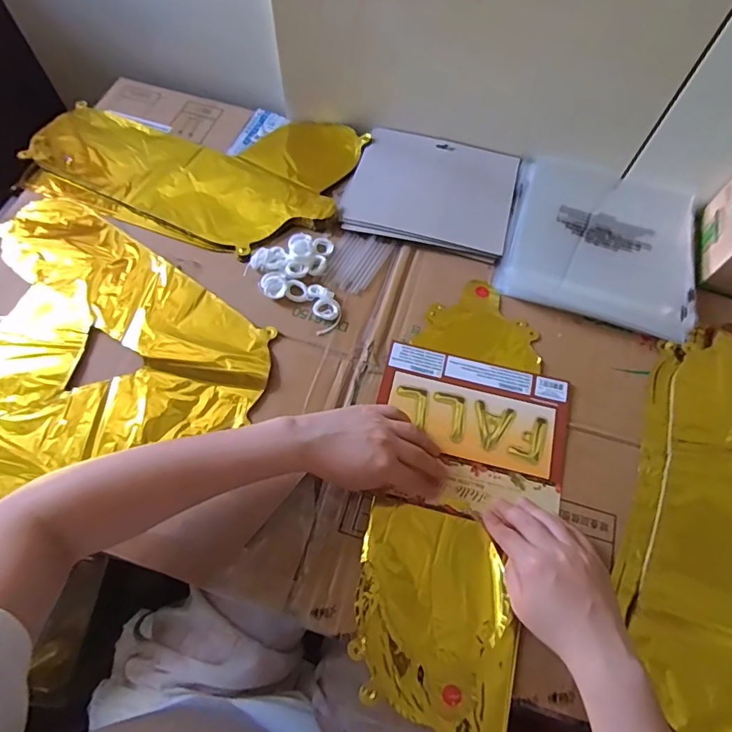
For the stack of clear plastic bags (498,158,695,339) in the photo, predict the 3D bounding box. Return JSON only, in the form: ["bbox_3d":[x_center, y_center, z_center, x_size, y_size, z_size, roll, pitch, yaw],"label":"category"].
[{"bbox_3d":[0.281,-0.154,0.574,0.215,0.014,0.218,17,66,6],"label":"stack of clear plastic bags"}]

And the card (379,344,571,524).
[{"bbox_3d":[0.104,0.068,0.482,0.189,0.005,0.161,14,66,4],"label":"card"}]

